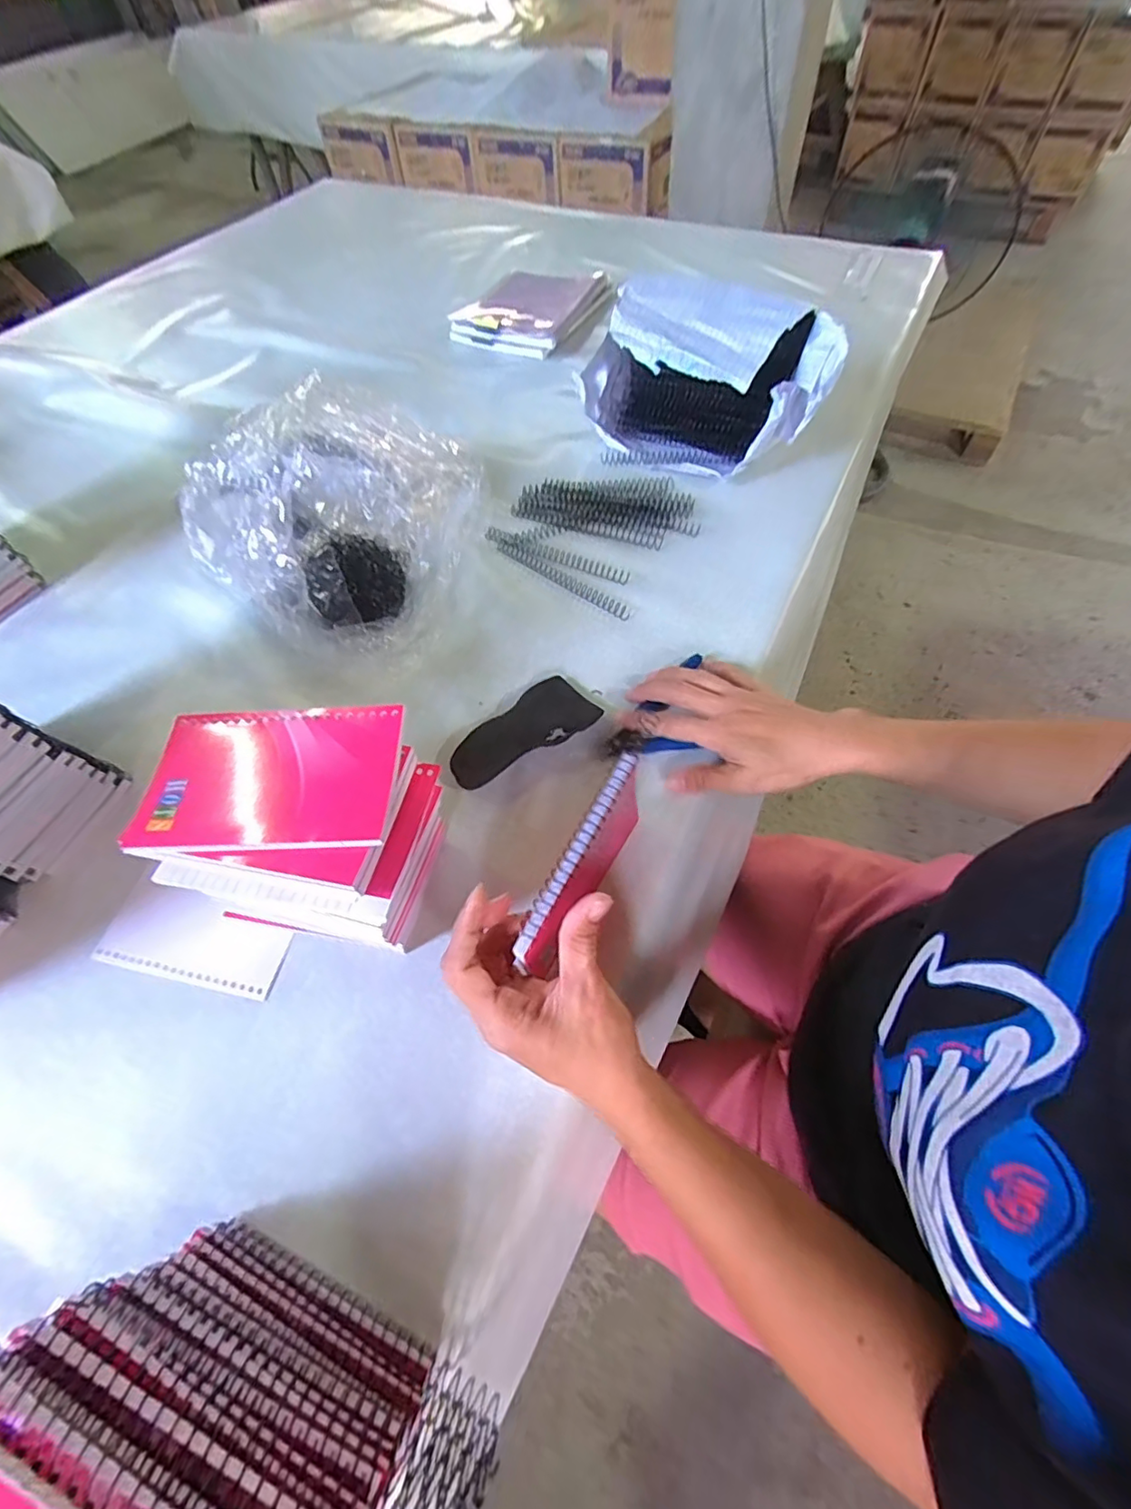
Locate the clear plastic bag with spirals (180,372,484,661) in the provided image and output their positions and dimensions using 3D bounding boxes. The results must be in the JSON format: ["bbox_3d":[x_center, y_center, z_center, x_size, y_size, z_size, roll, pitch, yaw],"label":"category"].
[{"bbox_3d":[-0.201,-0.197,0.488,0.231,0.134,0.187,28,65,17],"label":"clear plastic bag with spirals"}]

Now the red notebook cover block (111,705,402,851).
[{"bbox_3d":[-0.155,0.011,0.294,0.130,0.006,0.081,-2,59,1],"label":"red notebook cover block"}]

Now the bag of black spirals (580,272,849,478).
[{"bbox_3d":[0.138,-0.383,0.584,0.255,0.138,0.111,17,62,12],"label":"bag of black spirals"}]

